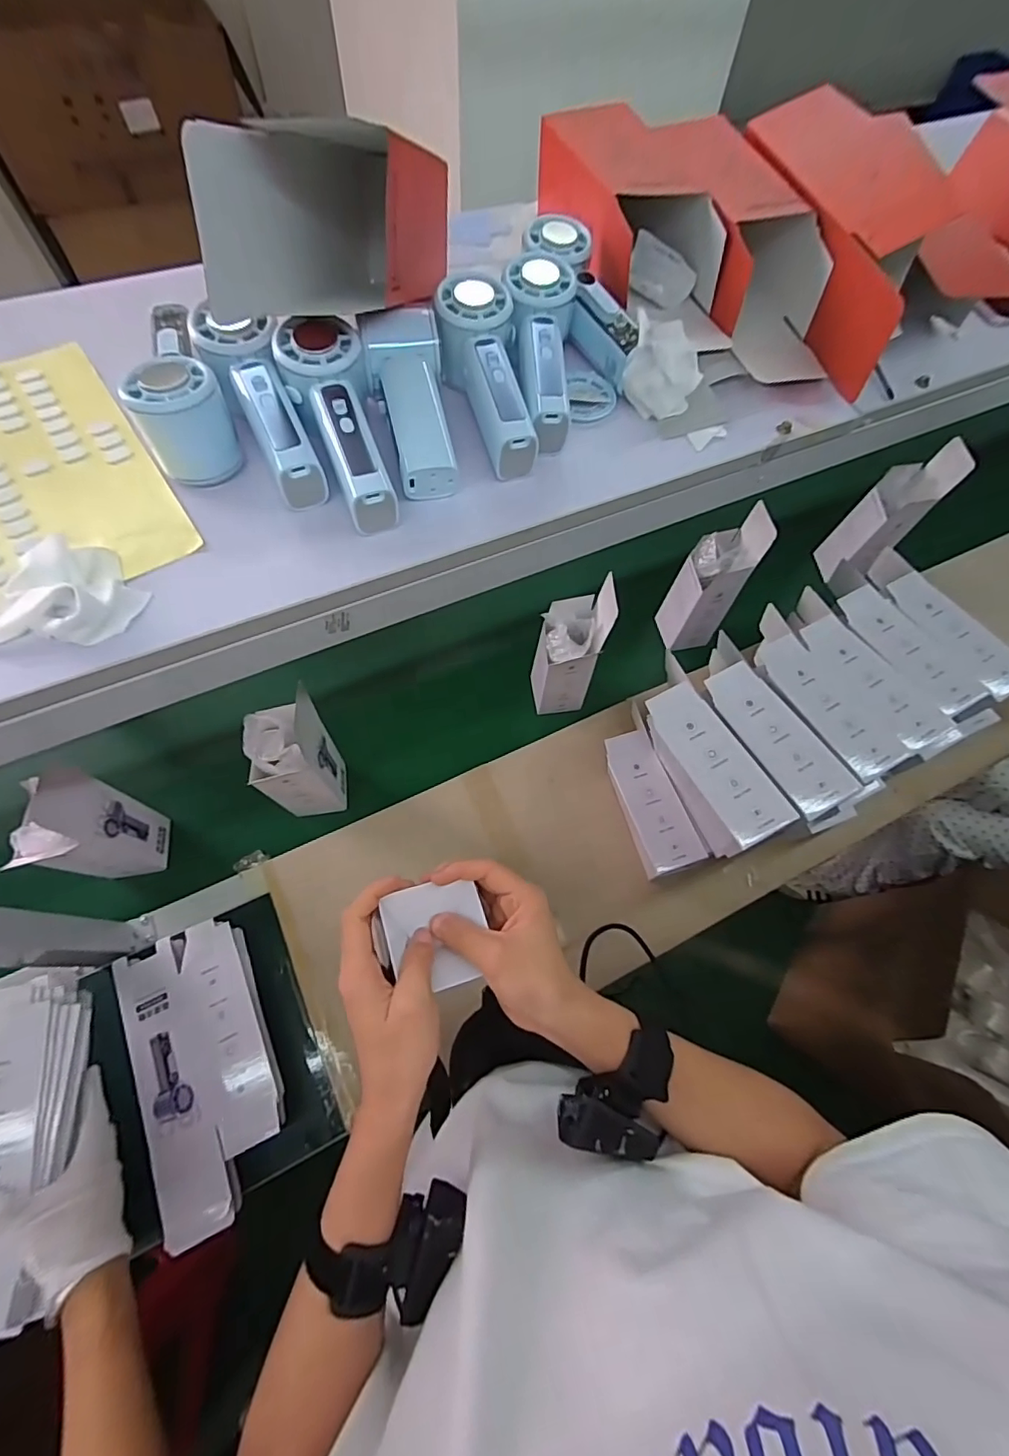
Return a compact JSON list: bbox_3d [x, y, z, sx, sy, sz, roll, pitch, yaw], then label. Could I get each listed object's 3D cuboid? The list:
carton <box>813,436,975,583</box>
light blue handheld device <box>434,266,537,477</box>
[{"bbox_3d":[0.635,-0.350,0.889,0.068,0.255,0.093,-14,67,-34],"label":"carton"},{"bbox_3d":[-0.009,-0.261,0.409,0.055,0.049,0.153,-16,81,-6],"label":"light blue handheld device"}]

